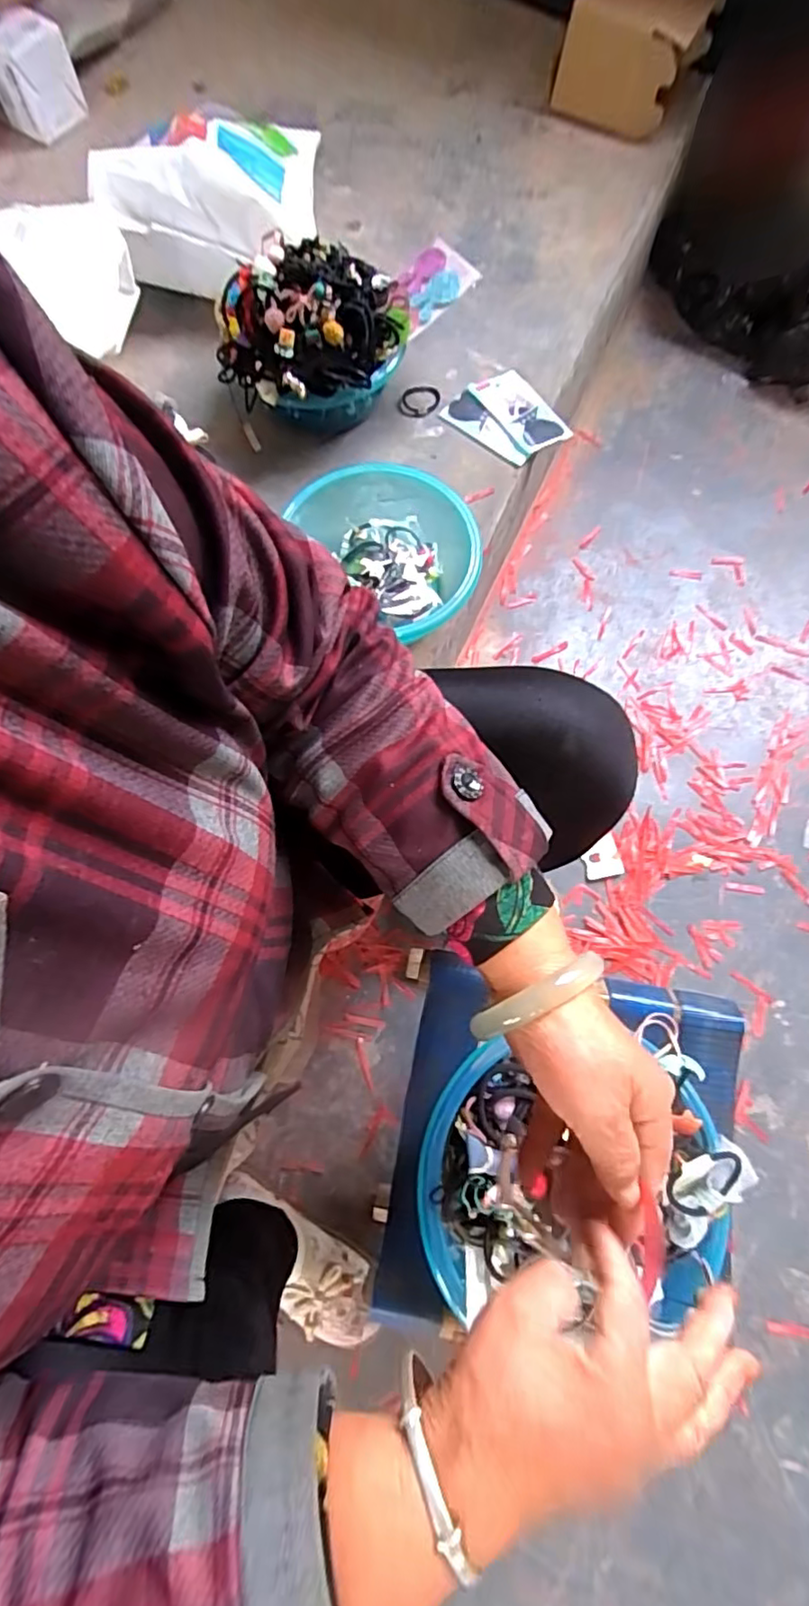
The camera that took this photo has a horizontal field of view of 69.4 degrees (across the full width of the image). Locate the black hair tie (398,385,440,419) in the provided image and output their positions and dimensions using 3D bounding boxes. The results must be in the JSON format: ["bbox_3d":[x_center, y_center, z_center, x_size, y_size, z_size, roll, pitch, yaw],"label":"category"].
[{"bbox_3d":[0.022,-0.542,0.790,0.052,0.009,0.064,37,77,10],"label":"black hair tie"}]

